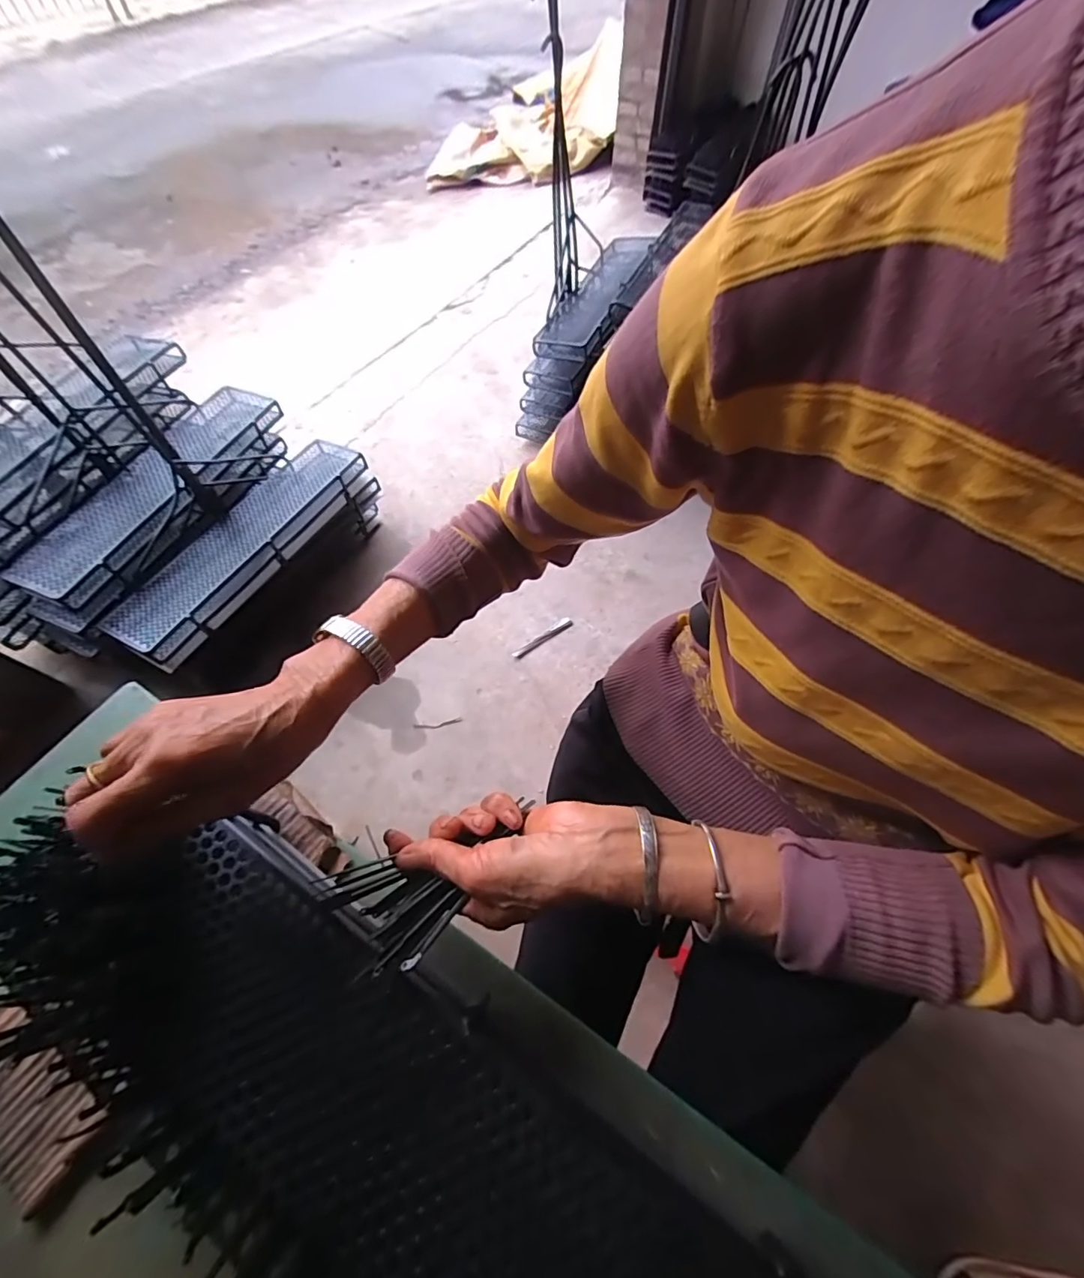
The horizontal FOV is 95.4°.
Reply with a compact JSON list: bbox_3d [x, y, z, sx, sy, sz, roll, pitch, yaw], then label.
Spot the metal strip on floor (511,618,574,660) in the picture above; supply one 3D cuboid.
[{"bbox_3d":[0.001,-0.003,1.192,0.169,0.011,0.025,-33,65,-16],"label":"metal strip on floor"}]

